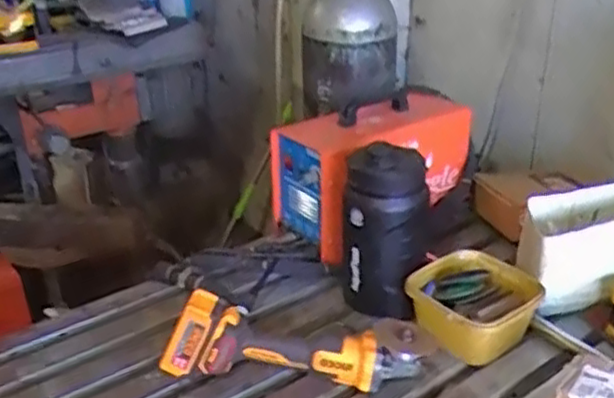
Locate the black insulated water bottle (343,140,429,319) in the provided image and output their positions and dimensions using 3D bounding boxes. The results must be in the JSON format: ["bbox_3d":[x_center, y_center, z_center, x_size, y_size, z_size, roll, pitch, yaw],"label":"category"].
[{"bbox_3d":[0.121,0.050,1.153,0.133,0.279,0.101,5,28,13],"label":"black insulated water bottle"}]

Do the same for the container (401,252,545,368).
[{"bbox_3d":[0.259,0.173,1.120,0.170,0.099,0.178,21,35,37],"label":"container"}]

